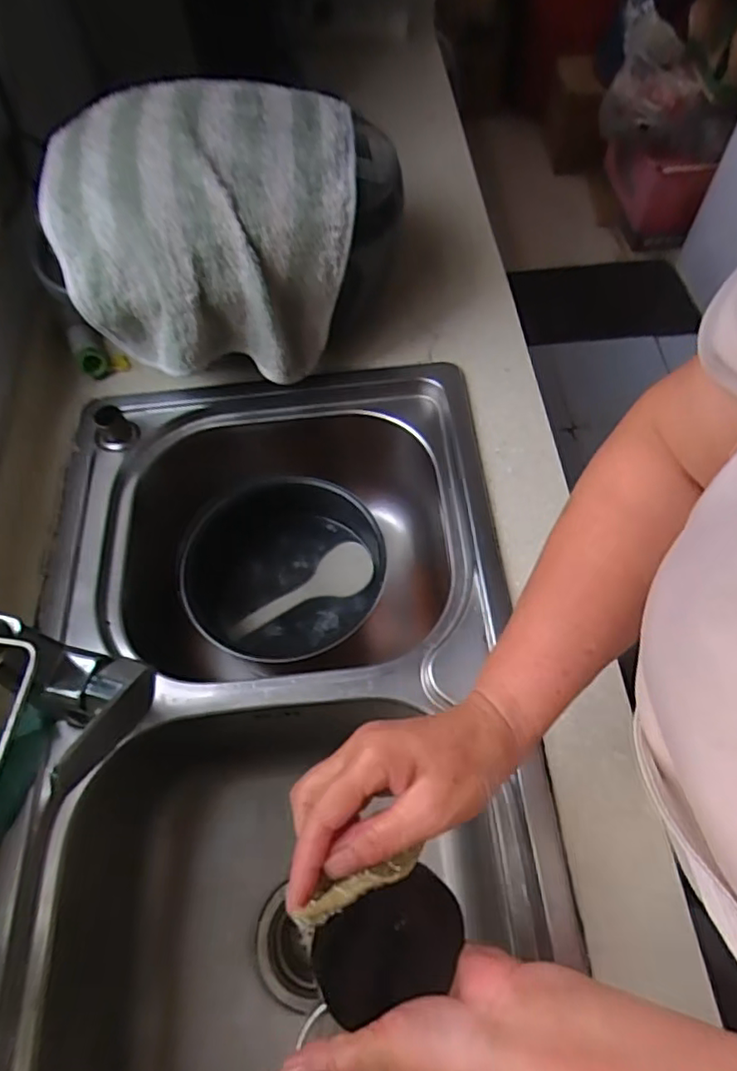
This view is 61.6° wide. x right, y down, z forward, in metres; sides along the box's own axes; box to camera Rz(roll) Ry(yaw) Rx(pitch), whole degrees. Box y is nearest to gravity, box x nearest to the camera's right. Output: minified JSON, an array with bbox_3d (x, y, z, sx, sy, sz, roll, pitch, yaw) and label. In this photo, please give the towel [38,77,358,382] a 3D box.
[{"bbox_3d":[-0.142,-0.277,0.561,0.261,0.145,0.227,0,60,3],"label":"towel"}]

